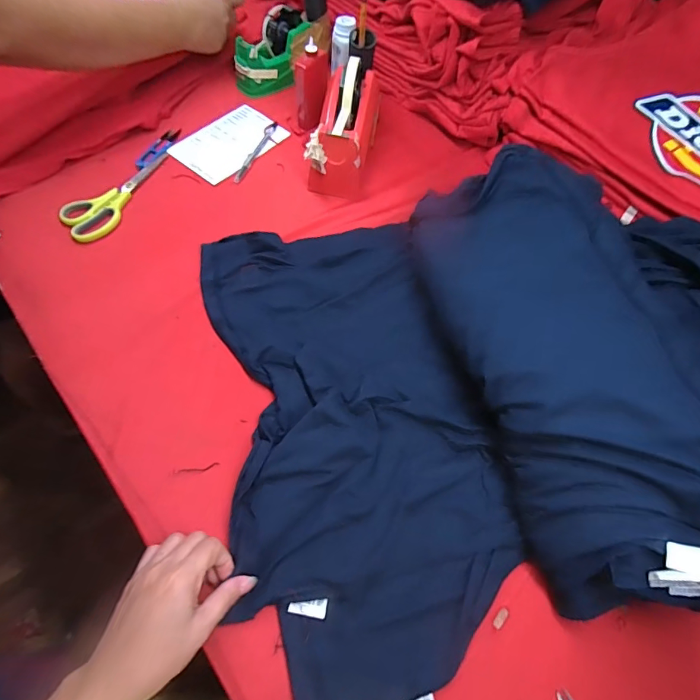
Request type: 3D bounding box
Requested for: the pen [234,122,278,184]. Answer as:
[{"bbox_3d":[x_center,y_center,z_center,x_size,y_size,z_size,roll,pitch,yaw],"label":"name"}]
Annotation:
[{"bbox_3d":[-0.146,-0.311,0.648,0.015,0.009,0.154,17,64,5],"label":"pen"}]

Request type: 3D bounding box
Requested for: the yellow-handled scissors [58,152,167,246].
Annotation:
[{"bbox_3d":[-0.313,-0.216,0.575,0.066,0.013,0.179,35,67,13],"label":"yellow-handled scissors"}]

